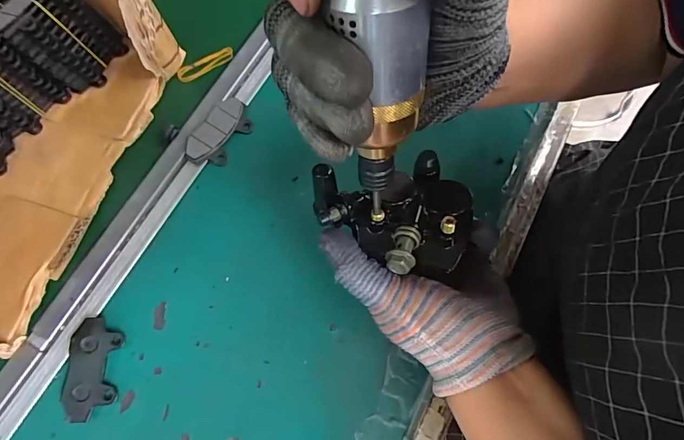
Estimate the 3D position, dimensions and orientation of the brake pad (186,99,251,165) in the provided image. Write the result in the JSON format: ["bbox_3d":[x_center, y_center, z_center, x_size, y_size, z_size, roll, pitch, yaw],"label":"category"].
[{"bbox_3d":[-0.113,-0.080,0.387,0.037,0.015,0.071,30,74,12],"label":"brake pad"}]

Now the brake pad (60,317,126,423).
[{"bbox_3d":[-0.191,0.114,0.323,0.036,0.010,0.073,-2,70,1],"label":"brake pad"}]

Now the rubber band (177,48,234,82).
[{"bbox_3d":[-0.138,-0.159,0.425,0.061,0.005,0.017,-28,72,-8],"label":"rubber band"}]

